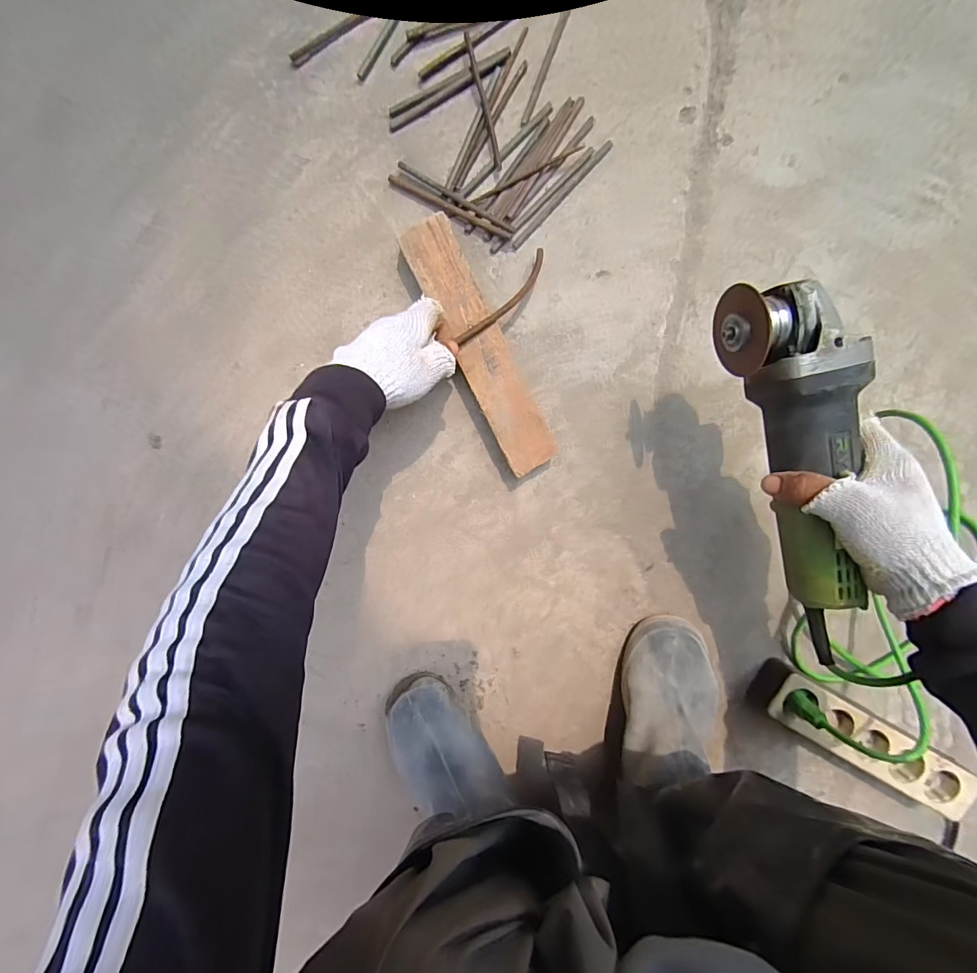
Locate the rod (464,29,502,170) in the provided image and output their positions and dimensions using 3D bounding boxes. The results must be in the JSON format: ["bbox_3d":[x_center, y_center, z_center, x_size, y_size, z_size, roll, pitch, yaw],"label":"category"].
[{"bbox_3d":[-0.005,-0.405,0.474,0.008,0.011,0.131,-14,94,2],"label":"rod"}]

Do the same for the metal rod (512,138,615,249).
[{"bbox_3d":[0.080,-0.316,0.489,0.009,0.004,0.148,44,94,-2],"label":"metal rod"}]

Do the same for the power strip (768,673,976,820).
[{"bbox_3d":[0.422,0.284,0.508,0.245,0.053,0.061,30,96,-5],"label":"power strip"}]

